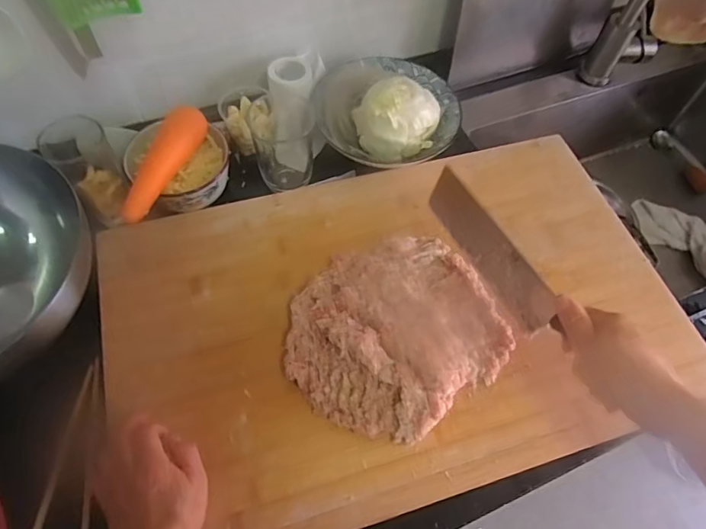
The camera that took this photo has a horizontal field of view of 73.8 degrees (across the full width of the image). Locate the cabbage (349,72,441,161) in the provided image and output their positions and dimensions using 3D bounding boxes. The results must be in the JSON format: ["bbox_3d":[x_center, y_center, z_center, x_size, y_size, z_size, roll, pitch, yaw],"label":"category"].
[{"bbox_3d":[0.056,-0.189,0.603,0.096,0.074,0.080,28,63,12],"label":"cabbage"}]

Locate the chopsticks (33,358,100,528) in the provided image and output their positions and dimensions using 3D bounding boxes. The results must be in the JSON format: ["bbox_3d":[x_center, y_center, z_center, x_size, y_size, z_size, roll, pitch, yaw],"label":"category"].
[{"bbox_3d":[-0.282,0.211,0.457,0.062,0.015,0.228,-6,61,-7],"label":"chopsticks"}]

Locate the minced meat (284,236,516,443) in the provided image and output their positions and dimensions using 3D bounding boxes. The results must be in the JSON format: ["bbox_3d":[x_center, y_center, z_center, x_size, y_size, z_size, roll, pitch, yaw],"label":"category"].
[{"bbox_3d":[0.046,0.066,0.506,0.229,0.059,0.195,-32,67,-19],"label":"minced meat"}]

